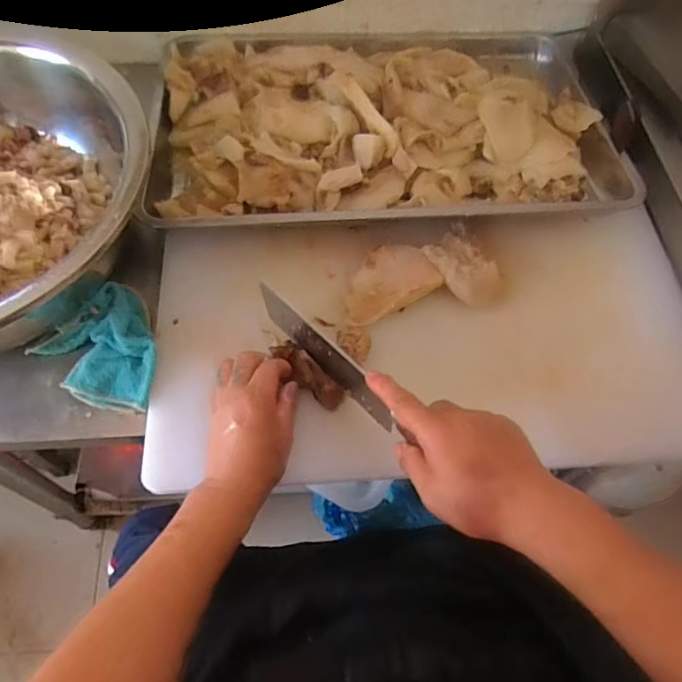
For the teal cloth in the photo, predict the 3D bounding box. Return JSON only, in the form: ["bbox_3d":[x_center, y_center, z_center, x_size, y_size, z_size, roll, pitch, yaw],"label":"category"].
[{"bbox_3d":[-0.242,0.012,0.562,0.138,0.039,0.118,41,67,17],"label":"teal cloth"}]

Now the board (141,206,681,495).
[{"bbox_3d":[0.095,-0.005,0.575,0.596,0.040,0.305,-4,65,-4],"label":"board"}]

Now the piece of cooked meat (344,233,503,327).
[{"bbox_3d":[0.089,-0.074,0.602,0.176,0.029,0.095,-11,64,-9],"label":"piece of cooked meat"}]

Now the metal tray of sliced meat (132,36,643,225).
[{"bbox_3d":[0.058,-0.320,0.712,0.591,0.063,0.402,-3,62,-5],"label":"metal tray of sliced meat"}]

